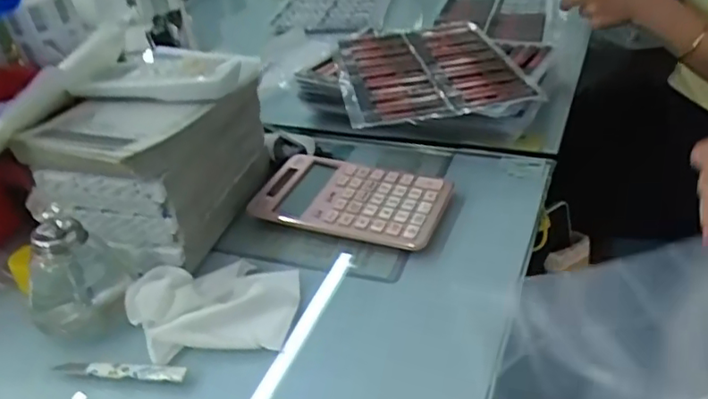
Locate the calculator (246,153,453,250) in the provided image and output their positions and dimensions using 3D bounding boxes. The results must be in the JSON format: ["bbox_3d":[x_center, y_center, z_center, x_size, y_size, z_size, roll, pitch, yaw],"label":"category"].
[{"bbox_3d":[-0.004,-0.005,0.586,0.181,0.012,0.106,8,35,22],"label":"calculator"}]

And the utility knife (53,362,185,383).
[{"bbox_3d":[-0.170,0.125,0.442,0.098,0.005,0.012,0,33,11],"label":"utility knife"}]

